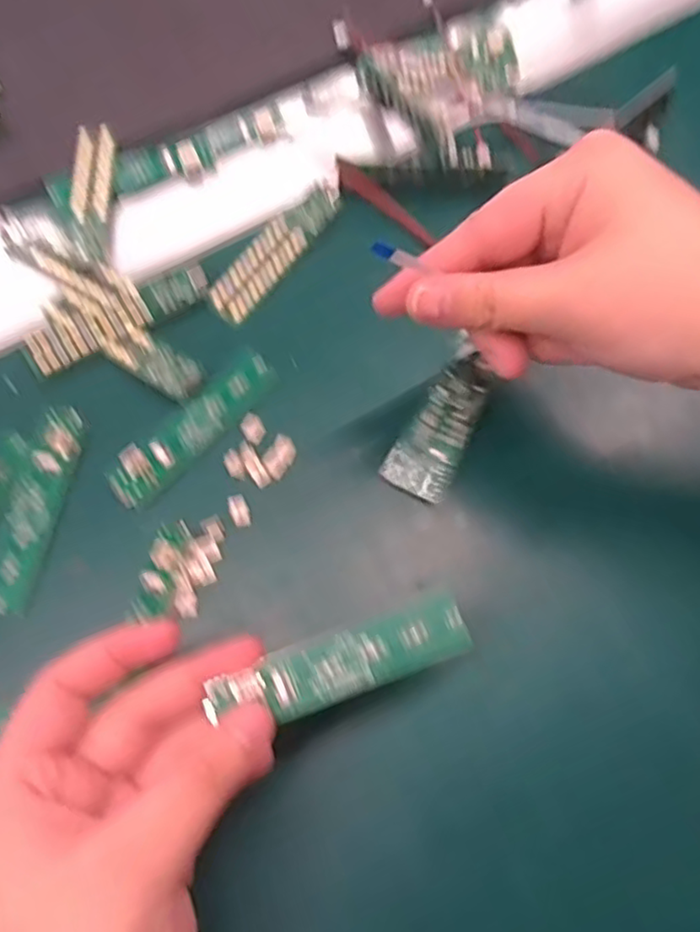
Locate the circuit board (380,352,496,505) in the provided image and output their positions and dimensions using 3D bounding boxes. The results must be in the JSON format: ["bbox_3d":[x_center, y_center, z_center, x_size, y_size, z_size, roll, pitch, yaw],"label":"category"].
[{"bbox_3d":[0.039,-0.017,0.283,0.027,0.007,0.064,27,79,8],"label":"circuit board"}]

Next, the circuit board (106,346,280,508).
[{"bbox_3d":[-0.066,-0.018,0.283,0.019,0.009,0.084,41,73,13],"label":"circuit board"}]

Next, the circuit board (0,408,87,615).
[{"bbox_3d":[-0.127,0.016,0.272,0.020,0.007,0.083,13,69,3],"label":"circuit board"}]

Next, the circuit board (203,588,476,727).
[{"bbox_3d":[-0.002,0.062,0.215,0.082,0.005,0.021,-17,70,-10],"label":"circuit board"}]

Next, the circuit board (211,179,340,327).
[{"bbox_3d":[-0.034,-0.103,0.317,0.020,0.004,0.083,40,78,-9],"label":"circuit board"}]

